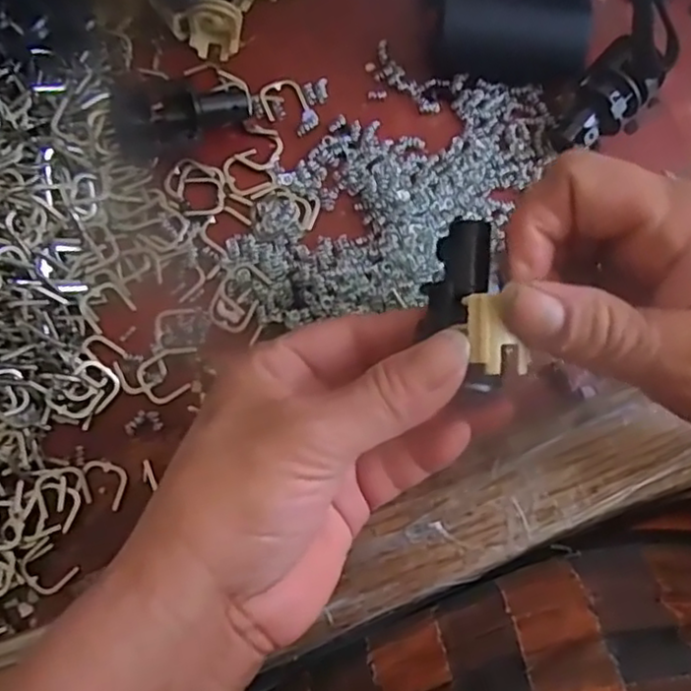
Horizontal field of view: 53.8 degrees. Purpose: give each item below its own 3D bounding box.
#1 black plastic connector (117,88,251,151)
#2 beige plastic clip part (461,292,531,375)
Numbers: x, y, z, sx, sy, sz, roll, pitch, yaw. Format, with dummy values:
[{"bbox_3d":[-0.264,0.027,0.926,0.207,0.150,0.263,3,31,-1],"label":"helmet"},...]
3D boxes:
[{"bbox_3d":[-0.066,-0.096,0.280,0.052,0.020,0.028,-8,79,-3],"label":"black plastic connector"},{"bbox_3d":[0.040,-0.003,0.181,0.014,0.008,0.022,-12,80,-4],"label":"beige plastic clip part"}]

